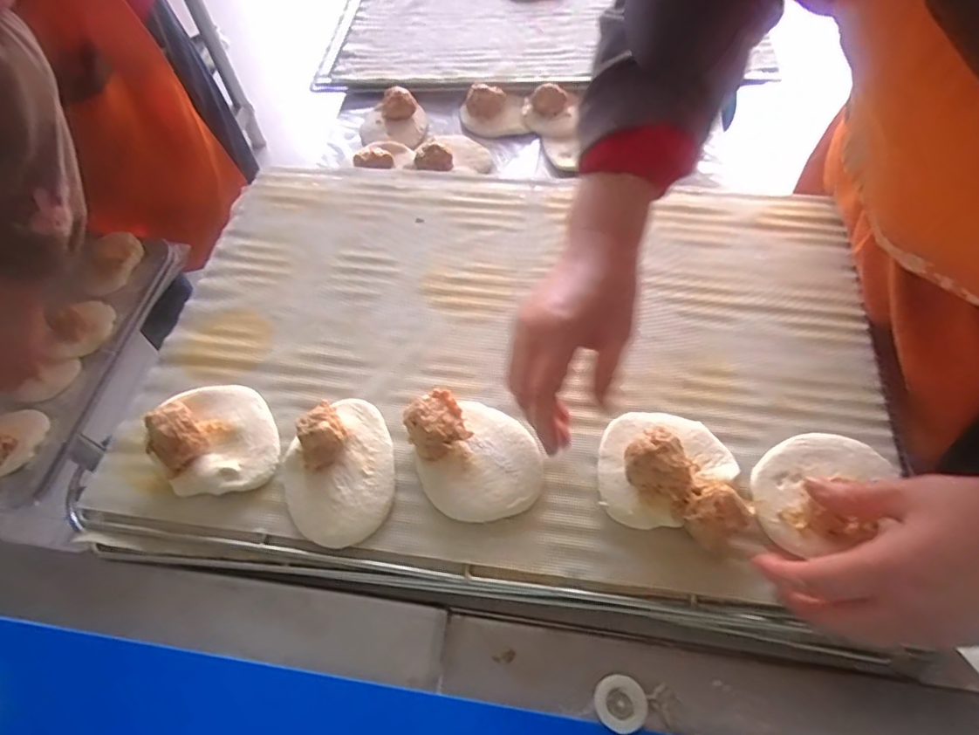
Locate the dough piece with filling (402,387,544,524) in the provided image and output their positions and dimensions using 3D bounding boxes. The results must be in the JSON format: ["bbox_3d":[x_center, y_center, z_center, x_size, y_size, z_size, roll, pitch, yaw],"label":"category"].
[{"bbox_3d":[-0.010,0.059,0.405,0.085,0.036,0.096,-18,59,-7],"label":"dough piece with filling"}]

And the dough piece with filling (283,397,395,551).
[{"bbox_3d":[-0.114,0.067,0.406,0.078,0.035,0.113,-11,58,-3],"label":"dough piece with filling"}]

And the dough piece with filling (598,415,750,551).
[{"bbox_3d":[0.126,0.066,0.388,0.094,0.039,0.089,13,60,12],"label":"dough piece with filling"}]

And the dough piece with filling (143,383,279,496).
[{"bbox_3d":[-0.208,0.046,0.426,0.087,0.037,0.093,-2,58,3],"label":"dough piece with filling"}]

